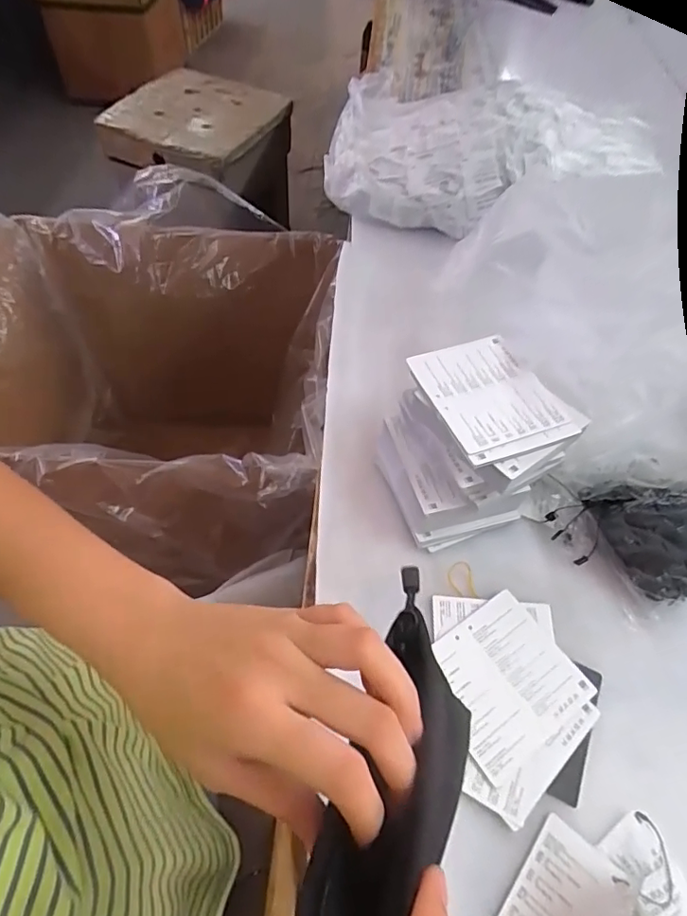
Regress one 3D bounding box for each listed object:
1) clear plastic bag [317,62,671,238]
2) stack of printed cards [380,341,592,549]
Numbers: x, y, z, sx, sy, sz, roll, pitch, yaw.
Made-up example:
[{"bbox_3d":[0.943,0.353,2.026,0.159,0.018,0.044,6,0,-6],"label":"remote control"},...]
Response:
[{"bbox_3d":[0.178,-0.417,0.706,0.378,0.112,0.331,6,54,1],"label":"clear plastic bag"},{"bbox_3d":[0.100,-0.013,0.435,0.123,0.098,0.123,-18,57,-15],"label":"stack of printed cards"}]

